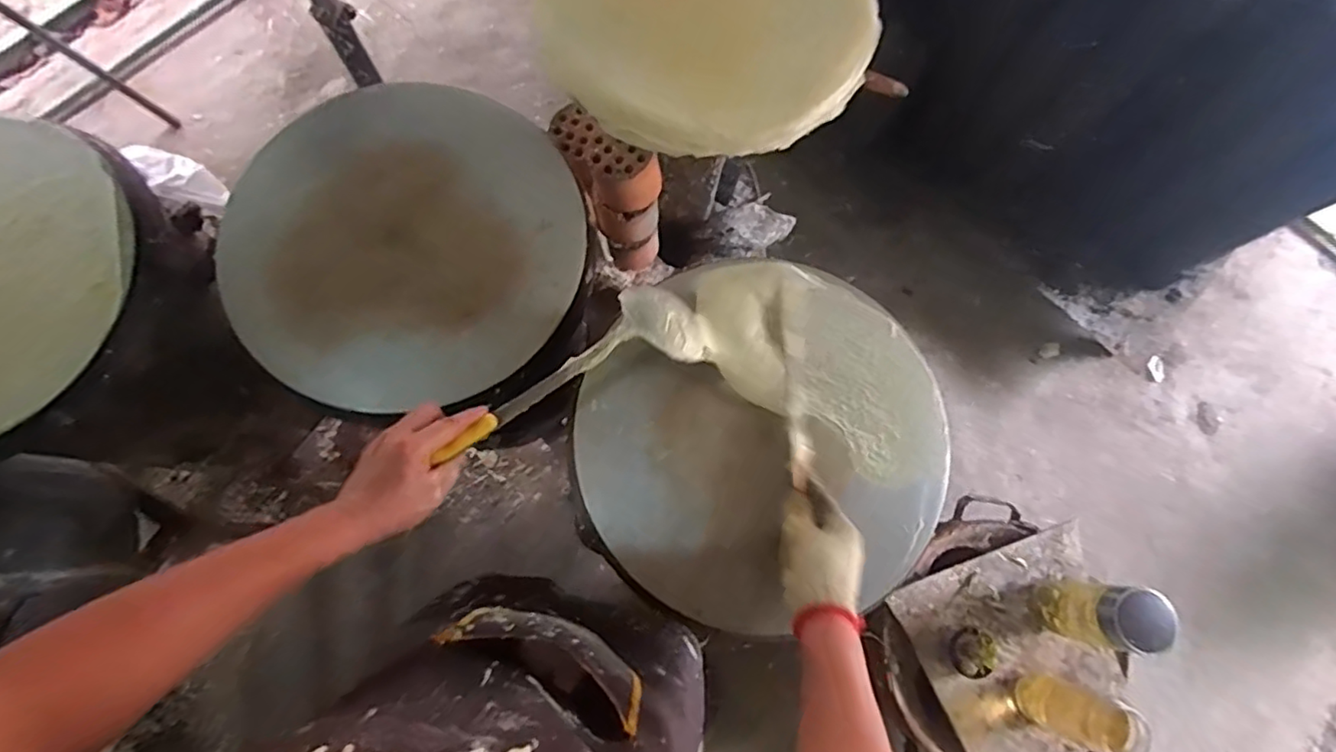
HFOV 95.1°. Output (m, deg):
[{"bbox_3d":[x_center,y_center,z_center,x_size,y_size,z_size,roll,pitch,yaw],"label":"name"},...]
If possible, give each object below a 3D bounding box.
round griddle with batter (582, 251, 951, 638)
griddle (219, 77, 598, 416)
[{"bbox_3d":[0.107,0.065,0.634,0.361,0.039,0.378,1,76,-2],"label":"round griddle with batter"},{"bbox_3d":[-0.274,-0.152,0.675,0.366,0.036,0.370,2,76,-7],"label":"griddle"}]

